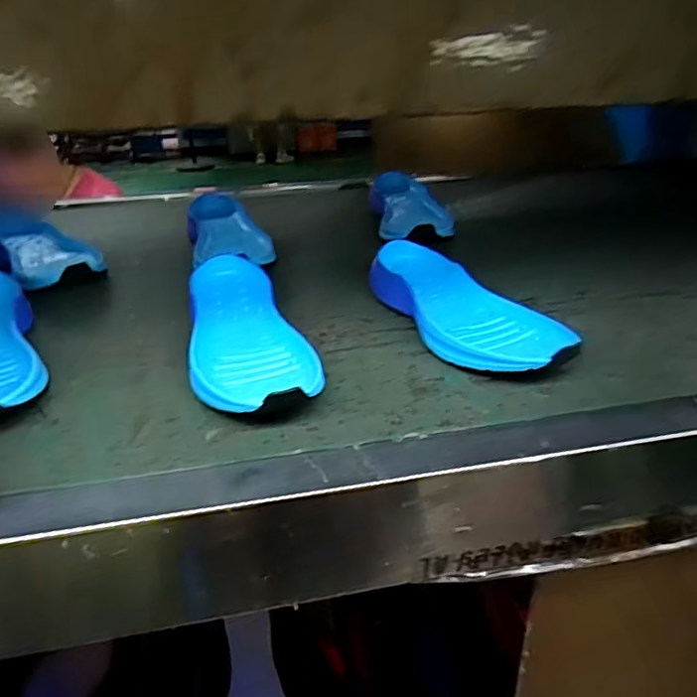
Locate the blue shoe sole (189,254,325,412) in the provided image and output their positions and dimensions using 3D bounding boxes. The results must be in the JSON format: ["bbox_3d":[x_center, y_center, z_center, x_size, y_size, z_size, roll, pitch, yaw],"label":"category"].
[{"bbox_3d":[-0.086,-0.018,0.485,0.094,0.049,0.218,-7,29,-11],"label":"blue shoe sole"}]

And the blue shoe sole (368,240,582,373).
[{"bbox_3d":[0.104,-0.038,0.513,0.093,0.053,0.221,-12,30,-20],"label":"blue shoe sole"}]

